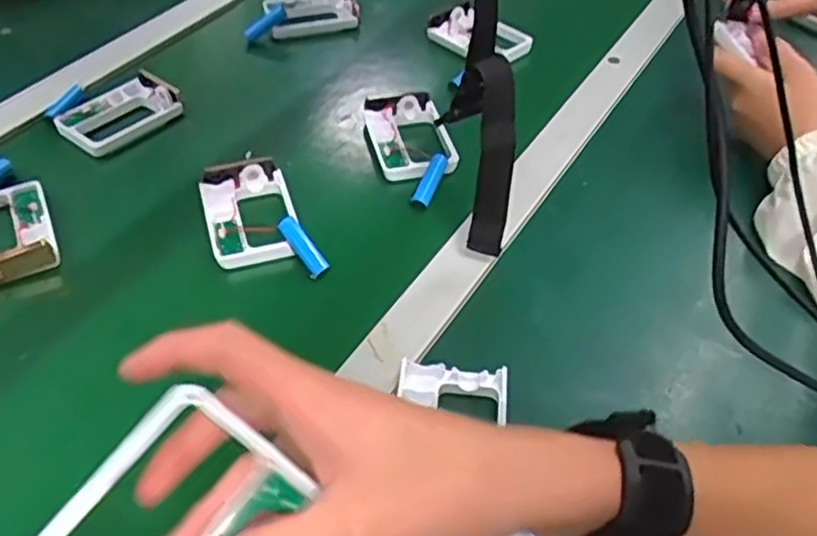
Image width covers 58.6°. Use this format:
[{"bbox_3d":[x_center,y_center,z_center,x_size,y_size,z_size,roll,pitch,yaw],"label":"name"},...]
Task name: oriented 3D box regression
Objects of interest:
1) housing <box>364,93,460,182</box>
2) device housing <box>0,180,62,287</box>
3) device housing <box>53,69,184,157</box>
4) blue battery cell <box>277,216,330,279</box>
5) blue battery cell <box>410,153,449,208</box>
[{"bbox_3d":[0.001,-0.117,0.648,0.067,0.018,0.110,-9,47,-9],"label":"housing"},{"bbox_3d":[-0.310,-0.030,0.555,0.068,0.019,0.098,-22,51,-20],"label":"device housing"},{"bbox_3d":[-0.268,-0.143,0.675,0.080,0.024,0.103,26,51,22],"label":"device housing"},{"bbox_3d":[-0.079,-0.017,0.544,0.014,0.014,0.052,-33,79,-28],"label":"blue battery cell"},{"bbox_3d":[0.018,-0.072,0.605,0.017,0.012,0.051,18,66,16],"label":"blue battery cell"}]

